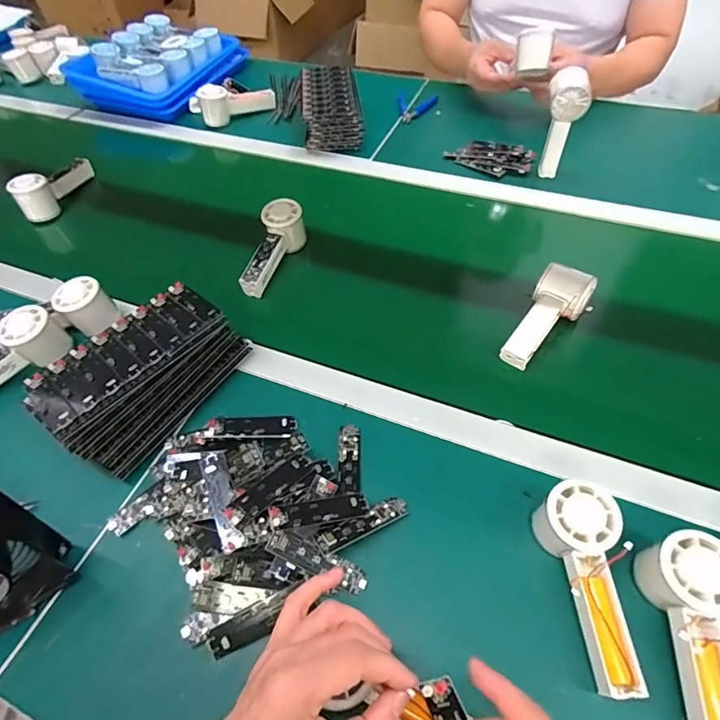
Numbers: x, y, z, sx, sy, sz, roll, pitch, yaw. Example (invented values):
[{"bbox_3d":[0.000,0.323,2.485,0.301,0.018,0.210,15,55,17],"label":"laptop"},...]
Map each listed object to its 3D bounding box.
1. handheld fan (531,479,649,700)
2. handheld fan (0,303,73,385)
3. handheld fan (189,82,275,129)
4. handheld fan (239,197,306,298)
[{"bbox_3d":[0.184,0.177,0.369,0.058,0.053,0.150,-5,67,0],"label":"handheld fan"},{"bbox_3d":[-0.418,0.005,0.527,0.047,0.069,0.149,32,61,24],"label":"handheld fan"},{"bbox_3d":[-0.266,-0.528,0.927,0.181,0.058,0.081,-7,53,-2],"label":"handheld fan"},{"bbox_3d":[-0.124,-0.156,0.646,0.047,0.052,0.151,16,69,15],"label":"handheld fan"}]

